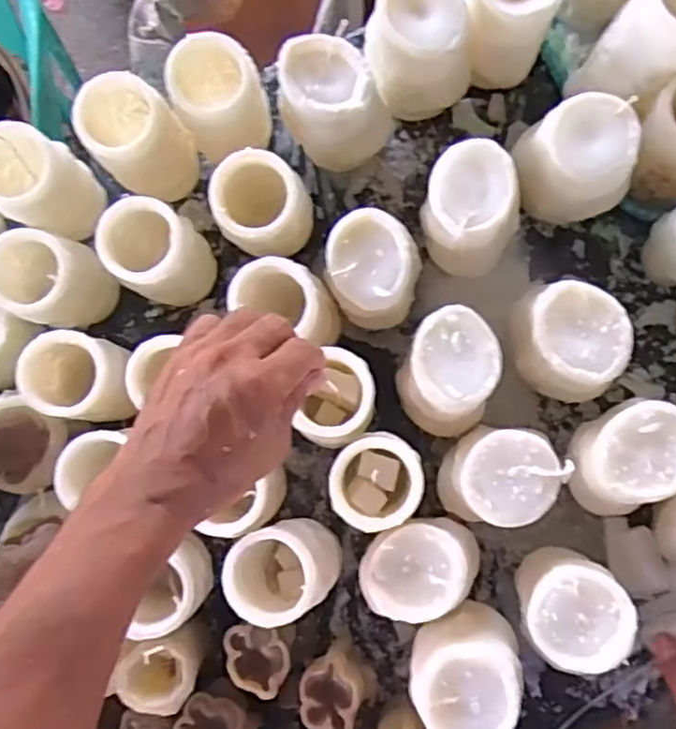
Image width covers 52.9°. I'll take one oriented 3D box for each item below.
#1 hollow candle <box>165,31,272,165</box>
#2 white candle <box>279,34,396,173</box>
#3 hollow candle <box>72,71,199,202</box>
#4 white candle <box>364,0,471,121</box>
[{"bbox_3d":[-0.083,-0.193,0.509,0.063,0.095,0.070,-23,83,2],"label":"hollow candle"},{"bbox_3d":[0.000,-0.187,0.494,0.075,0.076,0.070,-8,84,4],"label":"white candle"},{"bbox_3d":[-0.146,-0.165,0.506,0.051,0.101,0.062,43,89,7],"label":"hollow candle"},{"bbox_3d":[0.057,-0.231,0.497,0.070,0.084,0.072,-22,83,2],"label":"white candle"}]

